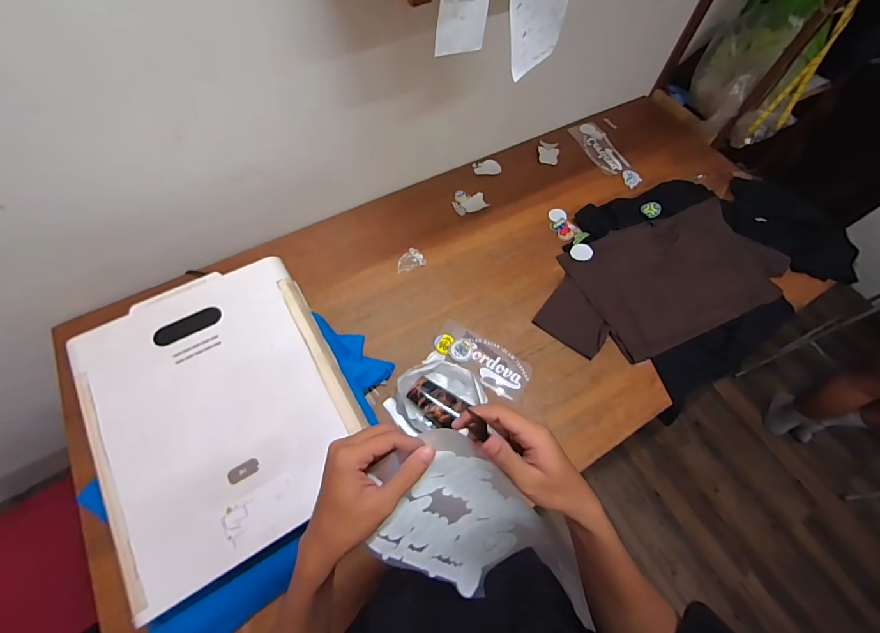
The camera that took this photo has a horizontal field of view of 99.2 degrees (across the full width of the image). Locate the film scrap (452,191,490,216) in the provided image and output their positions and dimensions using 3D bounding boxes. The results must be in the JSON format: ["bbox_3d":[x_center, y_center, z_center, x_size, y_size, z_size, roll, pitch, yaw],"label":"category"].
[{"bbox_3d":[0.086,-0.353,1.143,0.104,0.008,0.086,-22,66,-13],"label":"film scrap"}]

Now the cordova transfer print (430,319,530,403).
[{"bbox_3d":[0.101,0.108,0.909,0.245,0.010,0.122,33,63,11],"label":"cordova transfer print"}]

